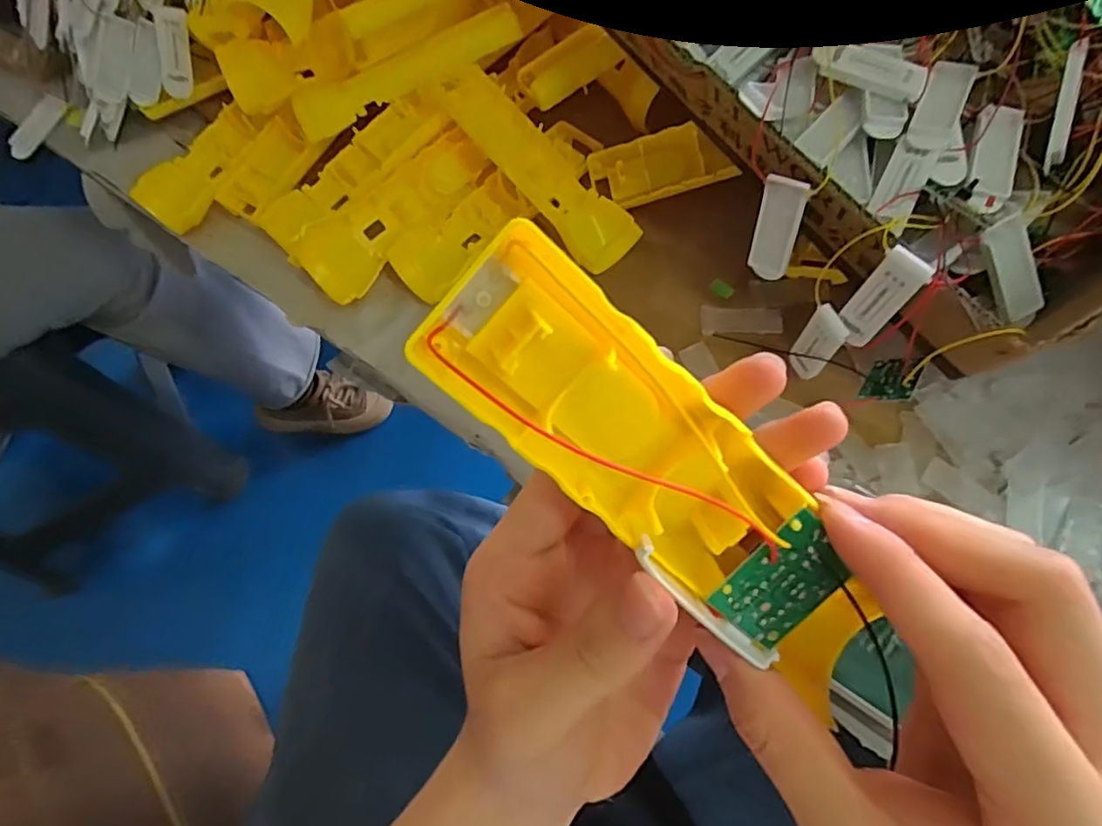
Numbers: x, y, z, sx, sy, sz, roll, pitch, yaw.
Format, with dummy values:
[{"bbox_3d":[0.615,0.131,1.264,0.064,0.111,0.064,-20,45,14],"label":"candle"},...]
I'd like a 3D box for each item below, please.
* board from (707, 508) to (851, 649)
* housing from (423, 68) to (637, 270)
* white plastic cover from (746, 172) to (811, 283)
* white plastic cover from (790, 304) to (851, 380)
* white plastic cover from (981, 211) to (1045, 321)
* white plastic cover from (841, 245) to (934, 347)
[{"bbox_3d":[0.060,0.044,0.157,0.025,0.004,0.034,38,102,-14],"label":"board"},{"bbox_3d":[-0.010,-0.161,0.398,0.045,0.018,0.163,-41,86,-14],"label":"housing"},{"bbox_3d":[0.115,-0.093,0.309,0.021,0.053,0.004,26,49,25],"label":"white plastic cover"},{"bbox_3d":[0.144,-0.036,0.329,0.006,0.053,0.020,-30,68,-10],"label":"white plastic cover"},{"bbox_3d":[0.227,-0.070,0.299,0.020,0.008,0.051,-32,107,-11],"label":"white plastic cover"},{"bbox_3d":[0.155,-0.054,0.286,0.020,0.049,0.006,40,58,15],"label":"white plastic cover"}]

